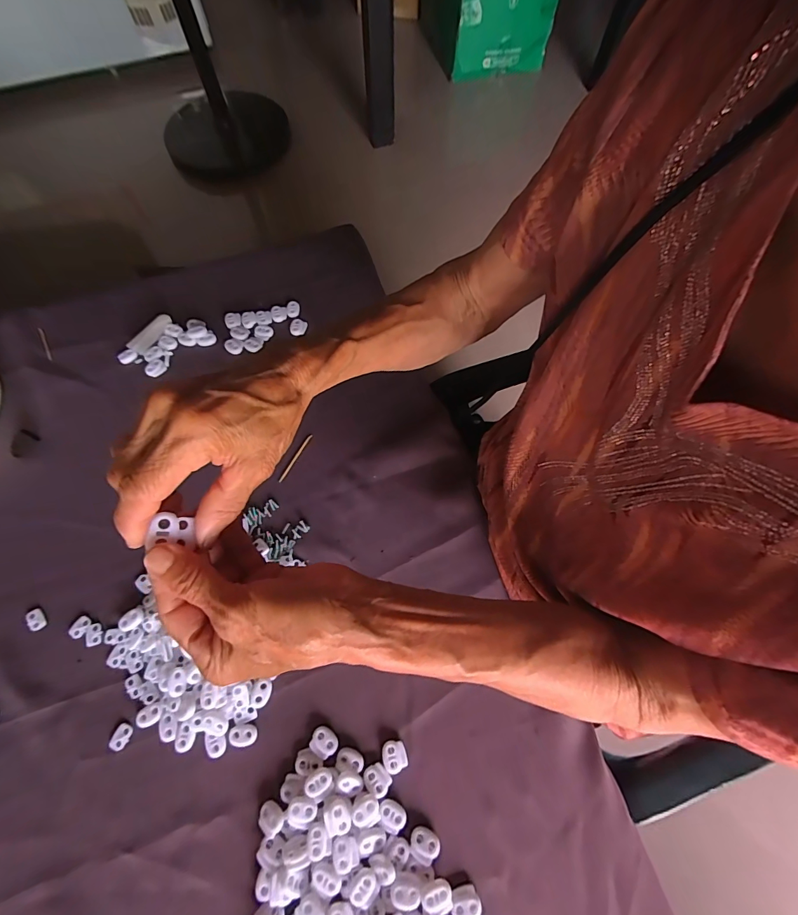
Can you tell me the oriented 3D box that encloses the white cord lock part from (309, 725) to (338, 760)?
[{"bbox_3d":[-0.062,0.237,0.332,0.022,0.004,0.019,28,70,11],"label":"white cord lock part"}]

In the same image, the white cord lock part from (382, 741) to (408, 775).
[{"bbox_3d":[-0.003,0.247,0.330,0.020,0.004,0.022,-13,68,-5],"label":"white cord lock part"}]

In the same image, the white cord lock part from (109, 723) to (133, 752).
[{"bbox_3d":[-0.234,0.235,0.335,0.014,0.004,0.019,14,68,6],"label":"white cord lock part"}]

